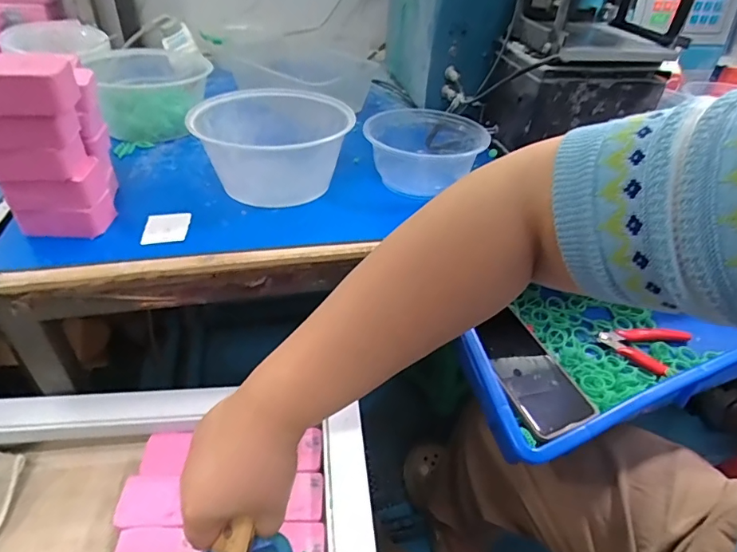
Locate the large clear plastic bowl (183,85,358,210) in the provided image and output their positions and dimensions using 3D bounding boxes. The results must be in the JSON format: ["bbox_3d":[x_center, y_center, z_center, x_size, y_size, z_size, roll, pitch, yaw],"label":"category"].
[{"bbox_3d":[-0.099,-0.146,0.526,0.157,0.076,0.139,3,38,-1],"label":"large clear plastic bowl"}]

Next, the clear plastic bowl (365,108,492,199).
[{"bbox_3d":[0.062,-0.143,0.543,0.126,0.058,0.119,3,38,-2],"label":"clear plastic bowl"}]

